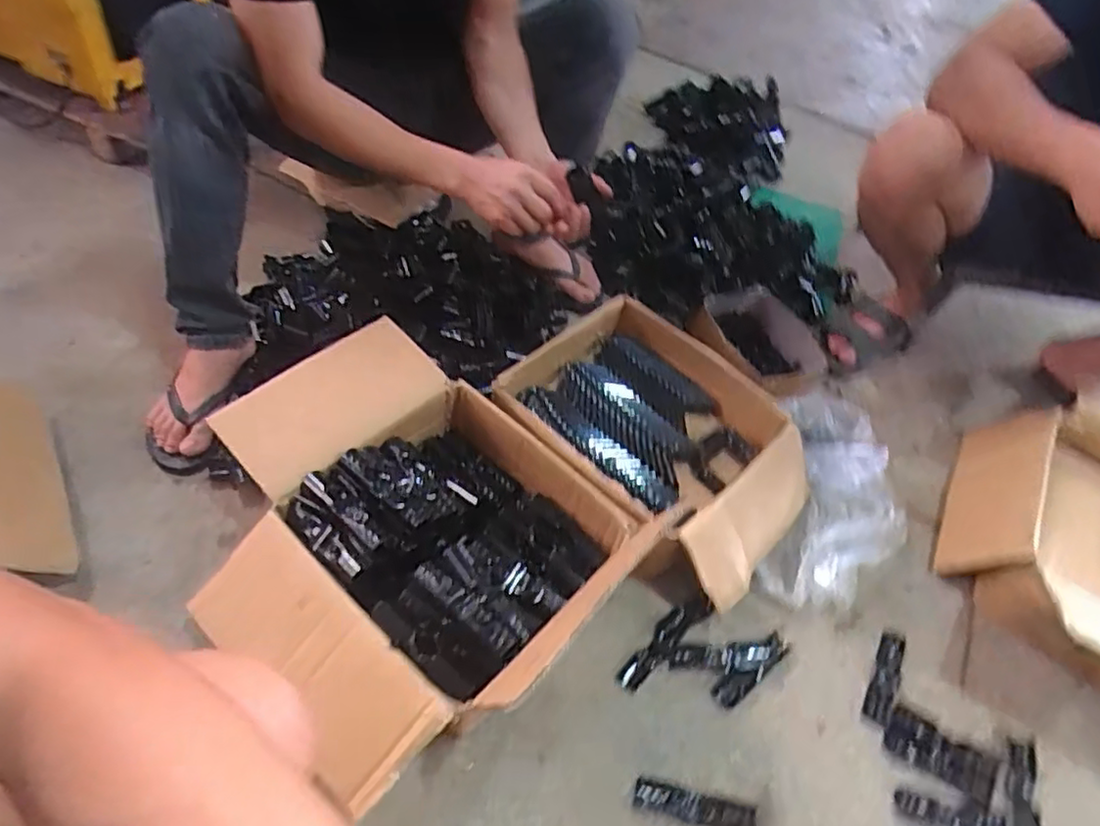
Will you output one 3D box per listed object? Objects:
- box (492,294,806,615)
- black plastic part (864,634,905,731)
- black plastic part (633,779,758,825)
[{"bbox_3d":[0.156,0.043,0.943,0.401,0.148,0.315,40,57,21],"label":"box"},{"bbox_3d":[0.429,0.339,0.845,0.032,0.011,0.128,27,51,17],"label":"black plastic part"},{"bbox_3d":[0.160,0.432,0.727,0.134,0.015,0.028,11,48,4],"label":"black plastic part"}]

